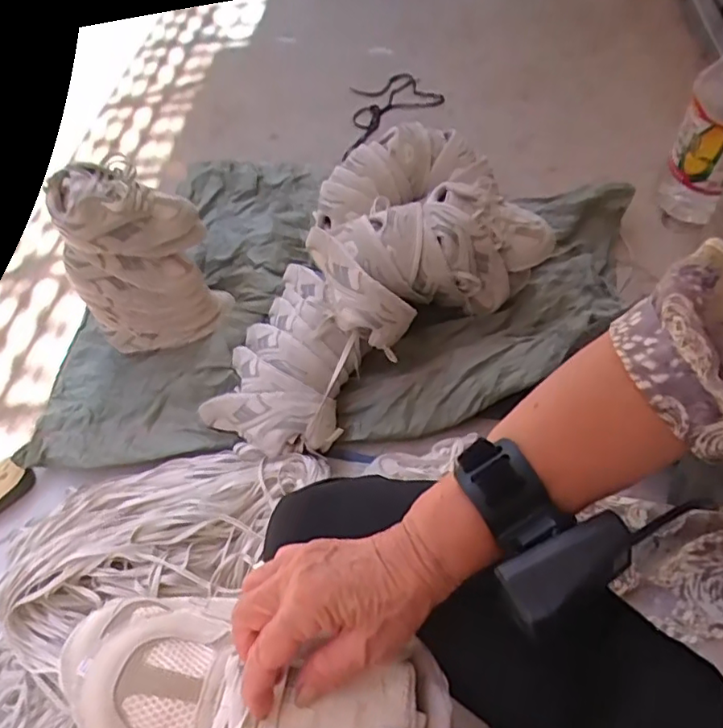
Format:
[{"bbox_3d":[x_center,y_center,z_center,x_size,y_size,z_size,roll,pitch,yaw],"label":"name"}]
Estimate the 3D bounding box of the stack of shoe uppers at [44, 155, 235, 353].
[{"bbox_3d":[-0.373,-0.175,1.009,0.225,0.304,0.126,-38,60,-21],"label":"stack of shoe uppers"}]

